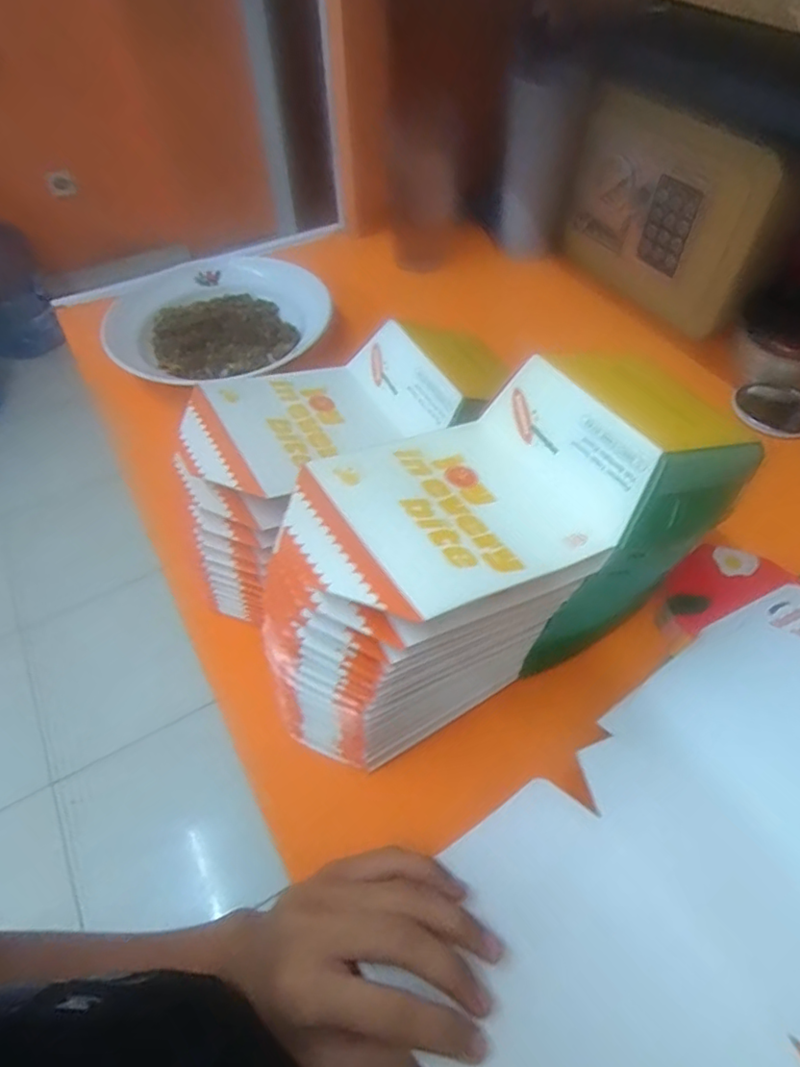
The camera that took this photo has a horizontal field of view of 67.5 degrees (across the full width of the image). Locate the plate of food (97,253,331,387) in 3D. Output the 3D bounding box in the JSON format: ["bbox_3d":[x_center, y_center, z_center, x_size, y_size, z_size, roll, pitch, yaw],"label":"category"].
[{"bbox_3d":[-0.184,-0.223,0.616,0.213,0.033,0.194,0,52,1],"label":"plate of food"}]

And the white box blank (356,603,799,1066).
[{"bbox_3d":[0.156,0.163,0.281,0.309,0.049,0.177,-29,57,-20],"label":"white box blank"}]

